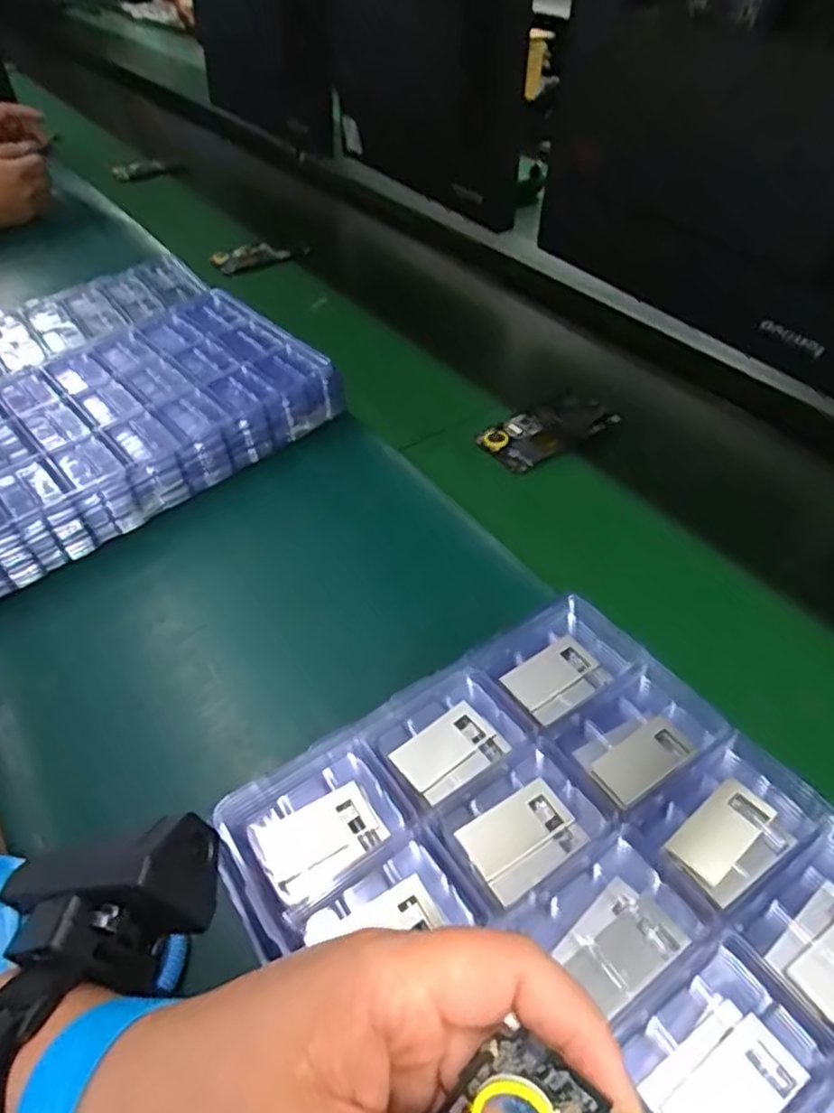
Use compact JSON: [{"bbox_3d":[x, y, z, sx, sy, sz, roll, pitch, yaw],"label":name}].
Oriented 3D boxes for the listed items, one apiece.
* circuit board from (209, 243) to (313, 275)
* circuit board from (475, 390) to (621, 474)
[{"bbox_3d":[-0.203,-0.396,0.925,0.131,0.021,0.051,-19,48,-16],"label":"circuit board"},{"bbox_3d":[0.117,-0.116,0.631,0.118,0.011,0.065,-29,51,-24],"label":"circuit board"}]

